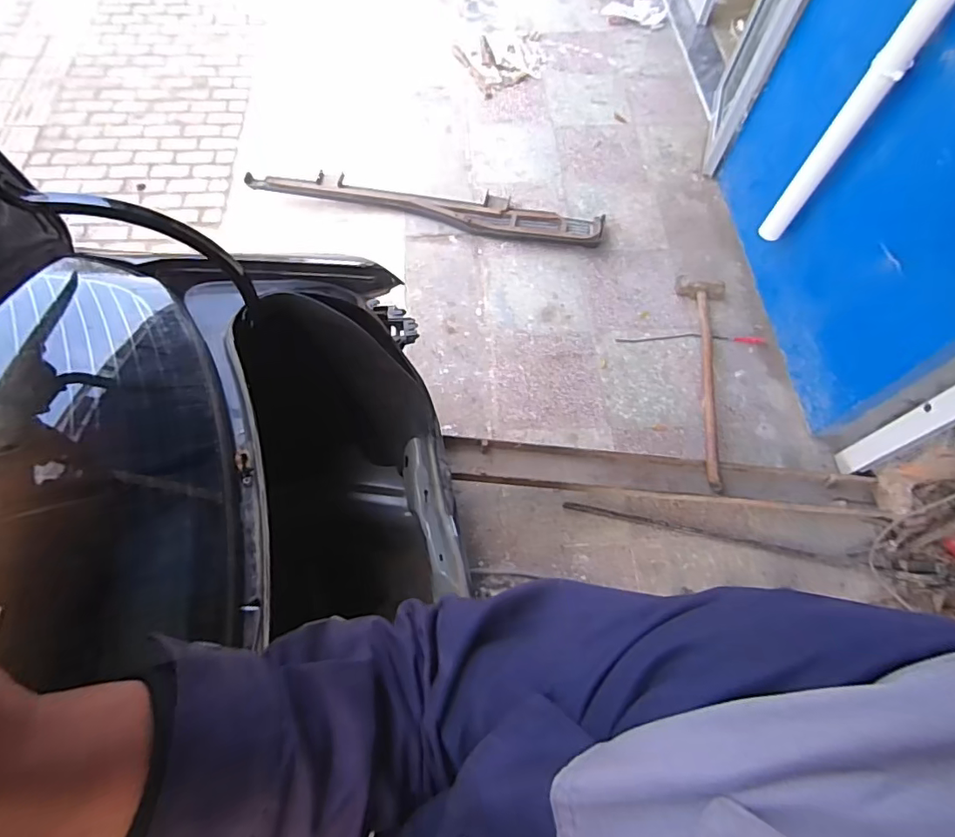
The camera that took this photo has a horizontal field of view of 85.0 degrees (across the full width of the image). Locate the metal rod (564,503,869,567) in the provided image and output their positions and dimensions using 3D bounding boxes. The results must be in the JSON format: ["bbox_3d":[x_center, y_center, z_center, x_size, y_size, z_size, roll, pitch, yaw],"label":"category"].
[{"bbox_3d":[0.700,0.349,1.583,0.874,0.026,0.022,12,64,4],"label":"metal rod"}]

